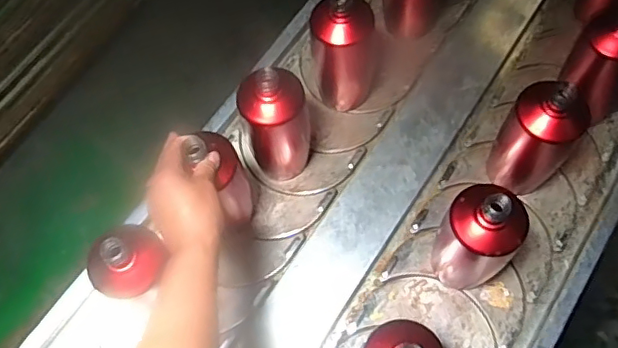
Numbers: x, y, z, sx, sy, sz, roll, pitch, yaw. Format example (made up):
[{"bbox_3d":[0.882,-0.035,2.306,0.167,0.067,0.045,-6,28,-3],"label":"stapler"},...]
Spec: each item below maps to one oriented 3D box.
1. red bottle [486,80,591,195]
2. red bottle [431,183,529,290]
[{"bbox_3d":[0.282,-0.046,0.702,0.086,0.197,0.082,-3,69,7],"label":"red bottle"},{"bbox_3d":[0.192,0.074,0.650,0.075,0.200,0.078,-3,69,7],"label":"red bottle"}]

